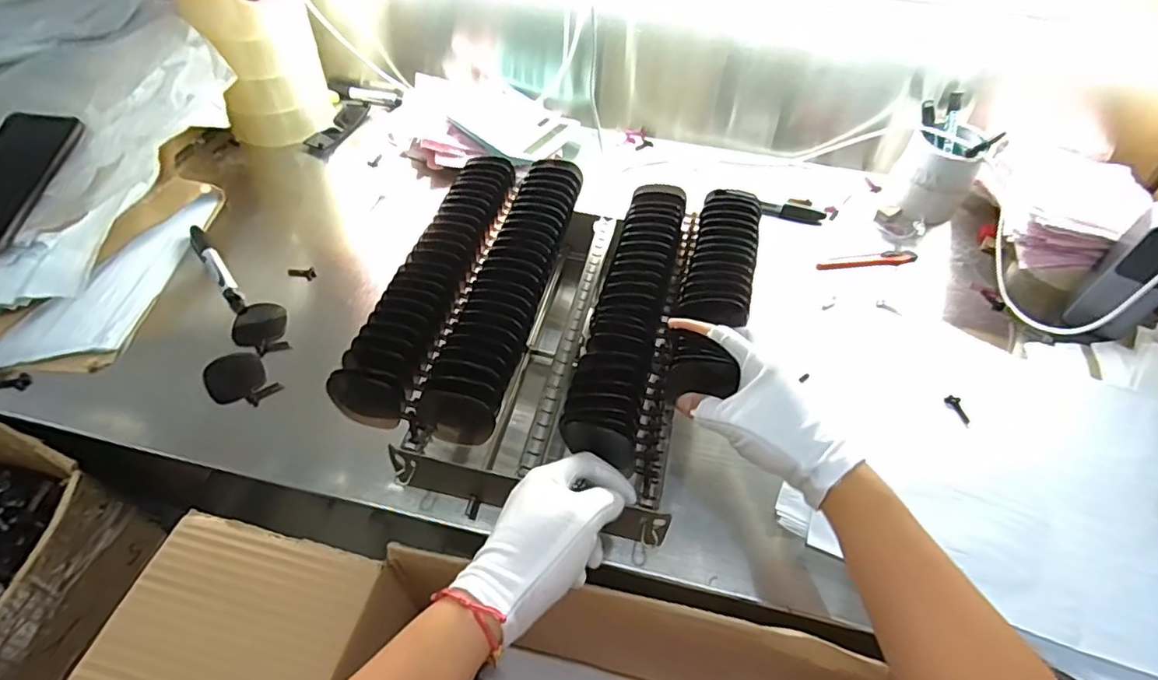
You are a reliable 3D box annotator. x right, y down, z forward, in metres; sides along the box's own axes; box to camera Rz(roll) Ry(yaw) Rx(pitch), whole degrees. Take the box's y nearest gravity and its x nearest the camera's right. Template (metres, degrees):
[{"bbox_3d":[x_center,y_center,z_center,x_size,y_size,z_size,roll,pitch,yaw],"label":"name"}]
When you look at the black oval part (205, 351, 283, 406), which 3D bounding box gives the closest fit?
[{"bbox_3d":[-0.309,0.035,0.518,0.070,0.011,0.049,37,58,26],"label":"black oval part"}]

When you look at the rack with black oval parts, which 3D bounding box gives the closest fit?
[{"bbox_3d":[-0.011,-0.013,0.495,0.279,0.107,0.313,12,50,7],"label":"rack with black oval parts"}]

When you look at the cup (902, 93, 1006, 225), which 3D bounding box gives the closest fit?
[{"bbox_3d":[0.442,-0.217,0.701,0.087,0.107,0.105,23,52,16],"label":"cup"}]

